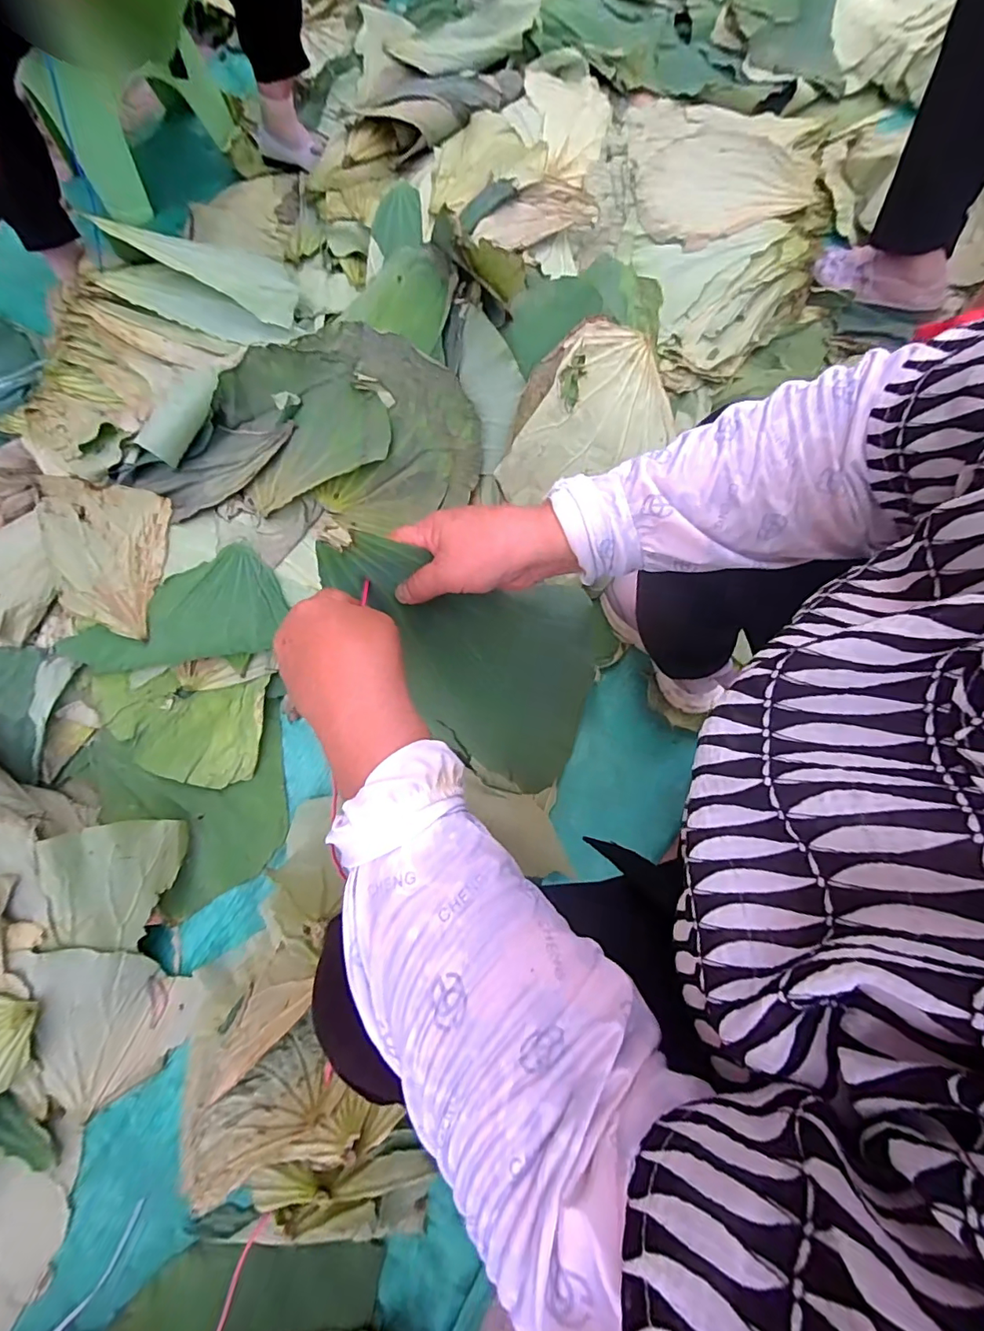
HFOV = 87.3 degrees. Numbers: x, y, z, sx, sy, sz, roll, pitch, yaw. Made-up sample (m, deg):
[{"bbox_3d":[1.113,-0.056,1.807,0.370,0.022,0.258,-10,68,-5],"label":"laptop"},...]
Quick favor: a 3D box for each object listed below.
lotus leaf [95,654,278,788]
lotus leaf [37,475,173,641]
[{"bbox_3d":[-0.428,0.064,0.711,0.217,0.031,0.178,15,78,-14],"label":"lotus leaf"},{"bbox_3d":[-0.529,-0.156,0.707,0.148,0.041,0.236,2,71,-23],"label":"lotus leaf"}]

